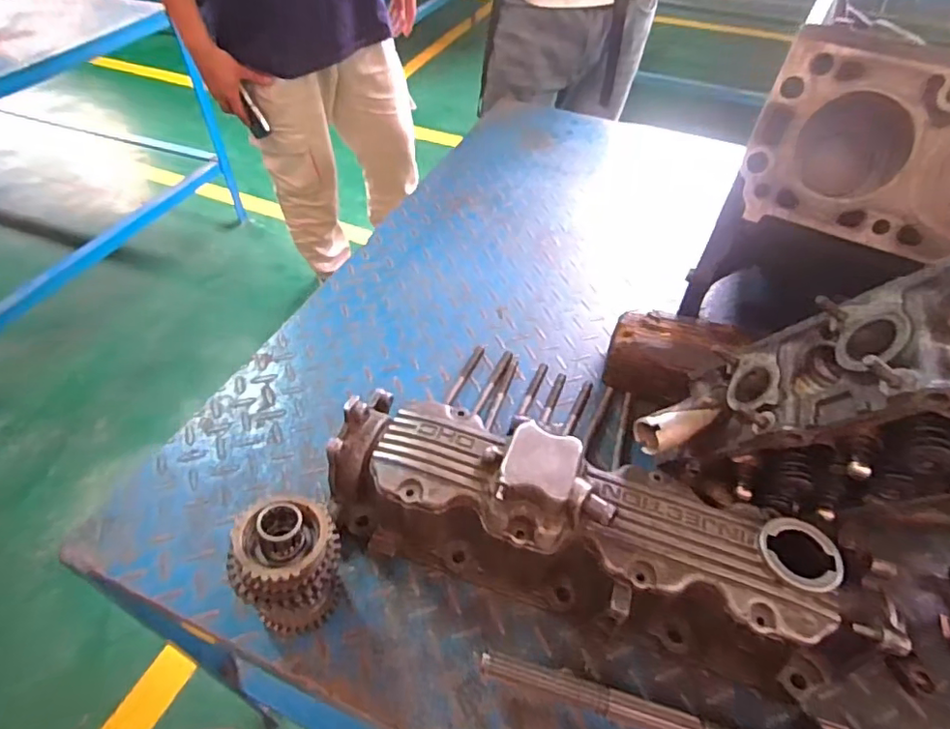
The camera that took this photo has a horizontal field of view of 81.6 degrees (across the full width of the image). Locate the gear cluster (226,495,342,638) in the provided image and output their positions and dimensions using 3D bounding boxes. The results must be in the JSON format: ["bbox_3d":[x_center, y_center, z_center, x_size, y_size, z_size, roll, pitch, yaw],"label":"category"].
[{"bbox_3d":[-0.139,0.155,0.419,0.074,0.114,0.063,-35,57,-28],"label":"gear cluster"}]

